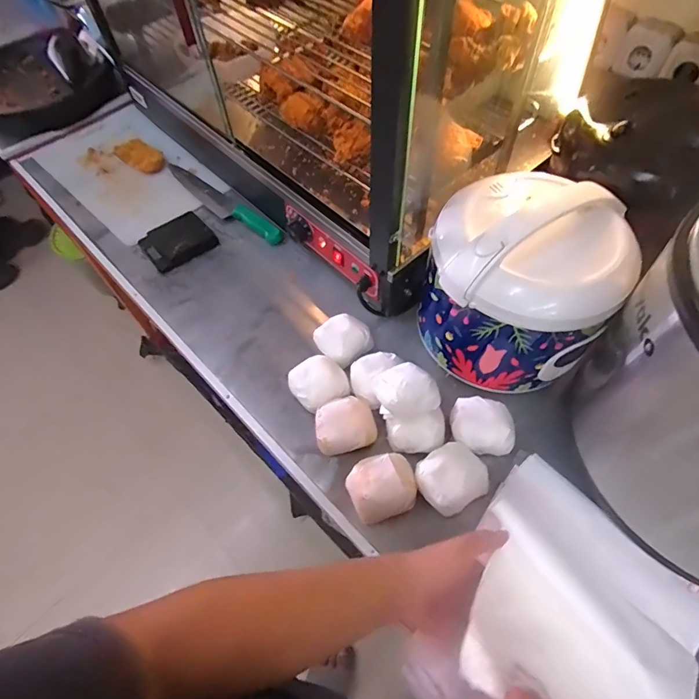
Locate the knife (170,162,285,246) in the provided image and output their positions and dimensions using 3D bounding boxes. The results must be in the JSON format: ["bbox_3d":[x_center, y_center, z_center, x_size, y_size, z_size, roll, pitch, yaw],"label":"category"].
[{"bbox_3d":[-0.273,-0.310,0.927,0.358,0.023,0.048,37,68,22],"label":"knife"}]

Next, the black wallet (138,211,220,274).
[{"bbox_3d":[-0.331,-0.208,0.855,0.124,0.028,0.100,-36,64,-17],"label":"black wallet"}]

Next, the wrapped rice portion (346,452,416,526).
[{"bbox_3d":[0.041,0.176,0.571,0.089,0.048,0.076,-13,59,-4],"label":"wrapped rice portion"}]

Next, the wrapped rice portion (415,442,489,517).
[{"bbox_3d":[0.133,0.163,0.572,0.092,0.041,0.082,-29,62,-13],"label":"wrapped rice portion"}]

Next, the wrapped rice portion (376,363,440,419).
[{"bbox_3d":[0.074,0.056,0.596,0.071,0.055,0.072,-2,59,3],"label":"wrapped rice portion"}]

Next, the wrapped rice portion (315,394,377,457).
[{"bbox_3d":[-0.008,0.106,0.621,0.081,0.058,0.073,-15,59,-5],"label":"wrapped rice portion"}]

